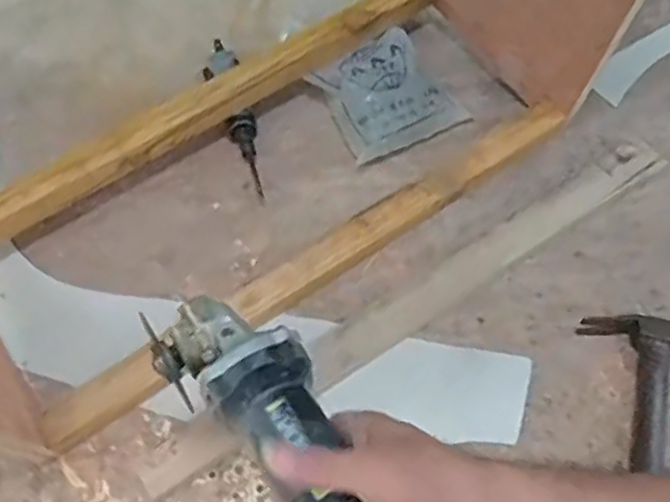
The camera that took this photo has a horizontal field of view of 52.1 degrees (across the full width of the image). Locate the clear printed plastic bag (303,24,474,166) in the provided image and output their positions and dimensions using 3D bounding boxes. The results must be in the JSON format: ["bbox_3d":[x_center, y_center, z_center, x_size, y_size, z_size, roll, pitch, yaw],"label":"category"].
[{"bbox_3d":[0.071,-0.210,0.912,0.164,0.064,0.155,-26,61,-12],"label":"clear printed plastic bag"}]

